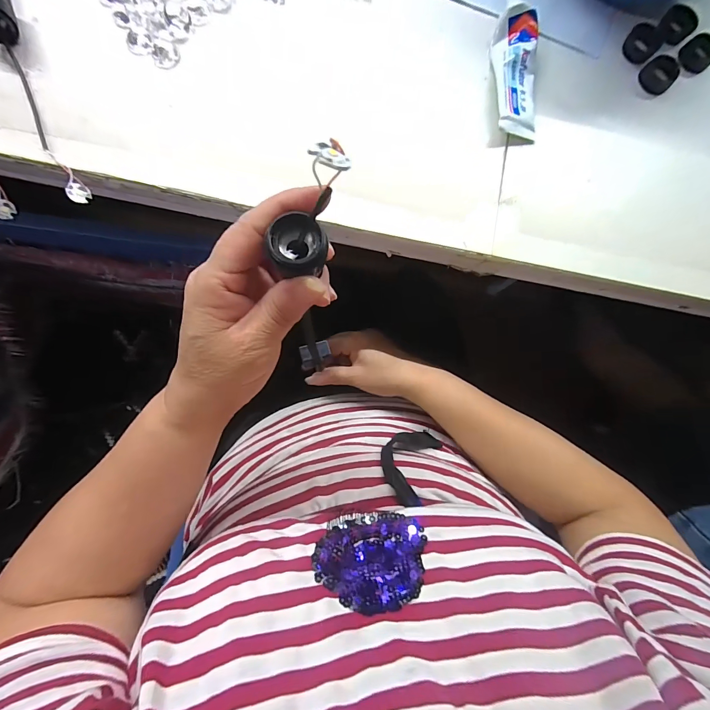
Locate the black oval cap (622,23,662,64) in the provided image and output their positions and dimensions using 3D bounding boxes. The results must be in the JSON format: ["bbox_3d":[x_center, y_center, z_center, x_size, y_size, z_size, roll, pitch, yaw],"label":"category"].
[{"bbox_3d":[0.255,-0.277,0.302,0.028,0.015,0.028,-40,87,-8],"label":"black oval cap"}]

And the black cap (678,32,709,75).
[{"bbox_3d":[0.314,-0.275,0.308,0.028,0.016,0.028,0,83,-4],"label":"black cap"}]

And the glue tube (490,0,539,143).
[{"bbox_3d":[0.135,-0.246,0.289,0.034,0.029,0.126,0,83,-4],"label":"glue tube"}]

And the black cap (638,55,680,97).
[{"bbox_3d":[0.270,-0.248,0.301,0.028,0.013,0.029,0,83,-4],"label":"black cap"}]

